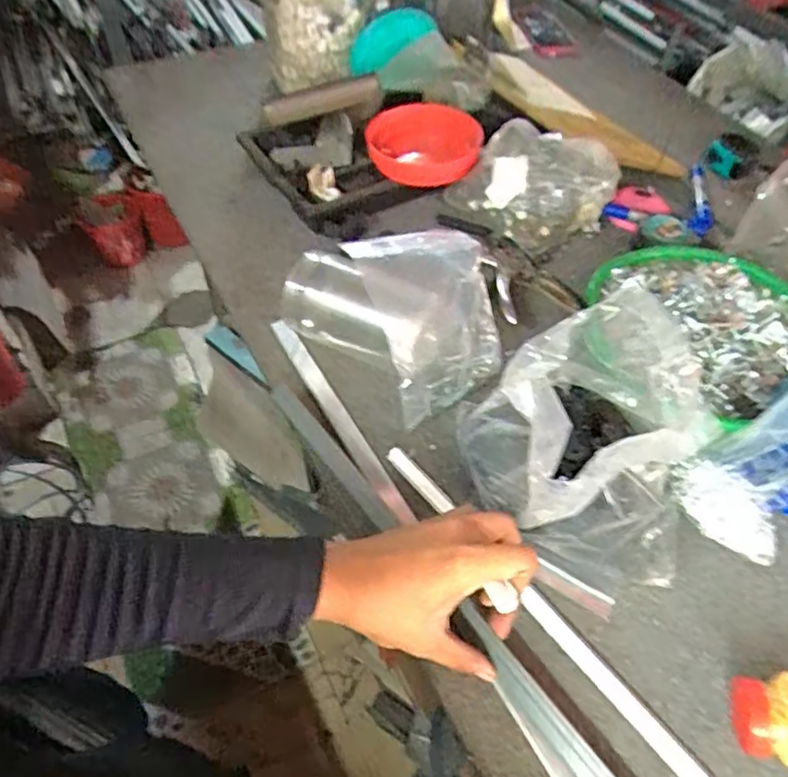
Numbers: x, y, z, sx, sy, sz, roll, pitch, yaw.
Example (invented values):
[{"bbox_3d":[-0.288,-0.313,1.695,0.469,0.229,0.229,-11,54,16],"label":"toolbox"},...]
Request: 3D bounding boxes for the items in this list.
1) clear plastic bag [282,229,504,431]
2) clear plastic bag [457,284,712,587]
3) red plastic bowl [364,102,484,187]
[{"bbox_3d":[0.014,-0.087,0.607,0.163,0.101,0.192,-33,60,-25],"label":"clear plastic bag"},{"bbox_3d":[0.140,0.044,0.453,0.137,0.189,0.162,-10,53,-11],"label":"clear plastic bag"},{"bbox_3d":[0.040,-0.318,0.791,0.136,0.051,0.136,2,52,-2],"label":"red plastic bowl"}]

